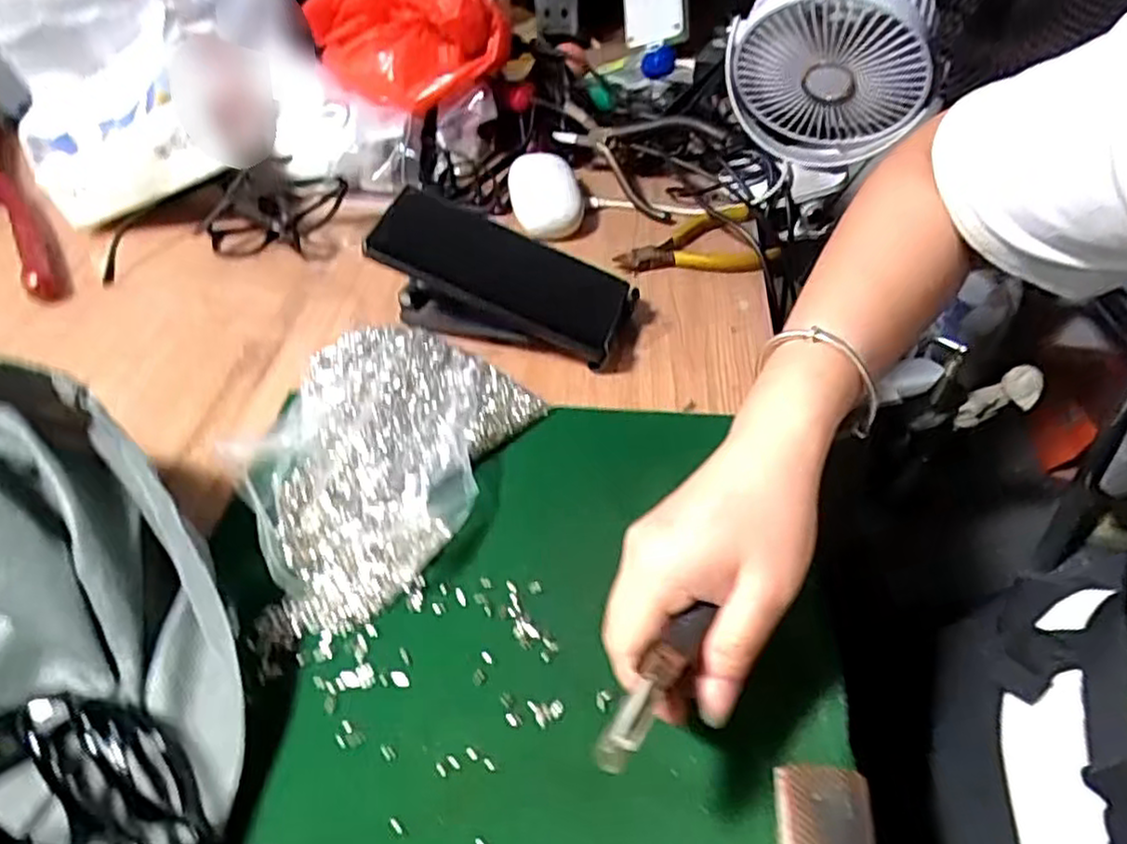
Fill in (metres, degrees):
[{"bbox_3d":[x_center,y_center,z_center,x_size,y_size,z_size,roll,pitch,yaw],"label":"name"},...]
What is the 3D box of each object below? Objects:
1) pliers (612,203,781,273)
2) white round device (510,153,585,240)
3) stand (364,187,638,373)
[{"bbox_3d":[0.094,-0.136,0.544,0.118,0.012,0.076,-11,47,-7],"label":"pliers"},{"bbox_3d":[-0.014,-0.181,0.577,0.055,0.032,0.096,-5,47,-3],"label":"white round device"},{"bbox_3d":[-0.034,-0.089,0.465,0.153,0.071,0.077,11,48,12],"label":"stand"}]

